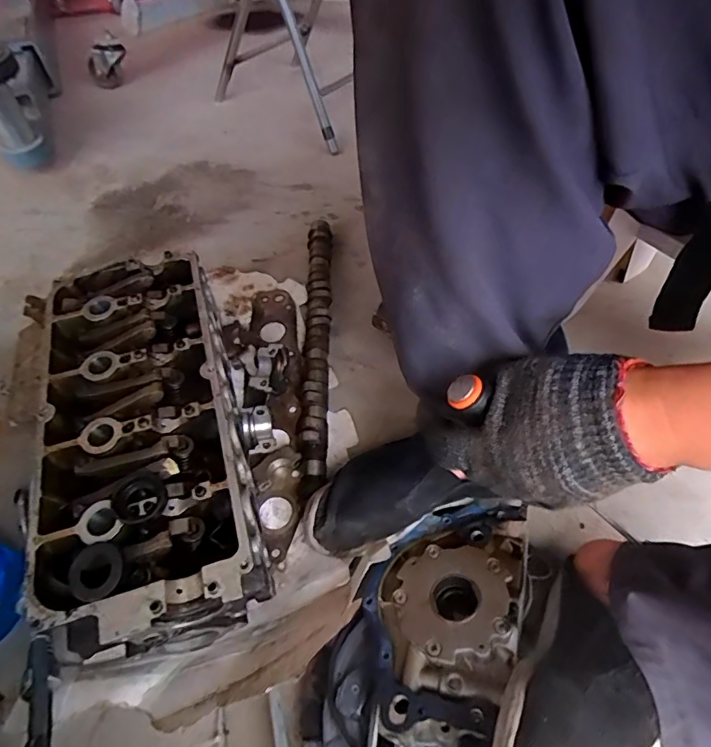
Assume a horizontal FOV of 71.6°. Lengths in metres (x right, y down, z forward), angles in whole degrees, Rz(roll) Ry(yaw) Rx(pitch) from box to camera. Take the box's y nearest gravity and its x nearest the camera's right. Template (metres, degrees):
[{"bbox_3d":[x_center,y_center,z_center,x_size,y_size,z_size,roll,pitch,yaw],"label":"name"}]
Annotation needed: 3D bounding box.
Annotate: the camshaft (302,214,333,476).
[{"bbox_3d":[-0.050,-0.056,0.647,0.032,0.034,0.407,-3,54,3],"label":"camshaft"}]

